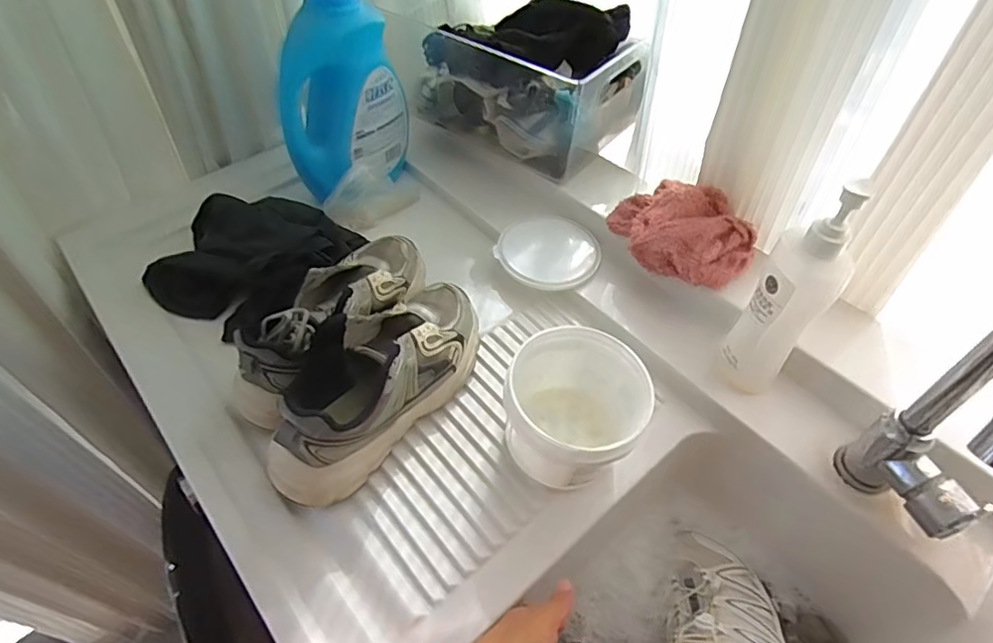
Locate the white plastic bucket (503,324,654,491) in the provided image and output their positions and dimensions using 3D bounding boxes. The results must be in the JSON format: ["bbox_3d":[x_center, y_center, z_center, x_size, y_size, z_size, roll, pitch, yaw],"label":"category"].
[{"bbox_3d":[0.069,0.078,0.492,0.113,0.095,0.115,0,52,0],"label":"white plastic bucket"}]

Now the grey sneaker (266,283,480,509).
[{"bbox_3d":[-0.108,0.046,0.513,0.096,0.101,0.247,31,58,23],"label":"grey sneaker"}]

